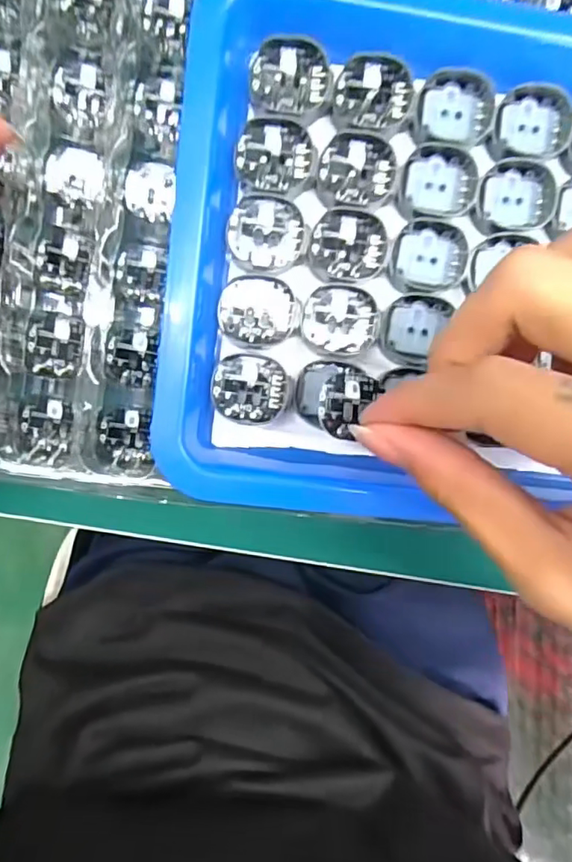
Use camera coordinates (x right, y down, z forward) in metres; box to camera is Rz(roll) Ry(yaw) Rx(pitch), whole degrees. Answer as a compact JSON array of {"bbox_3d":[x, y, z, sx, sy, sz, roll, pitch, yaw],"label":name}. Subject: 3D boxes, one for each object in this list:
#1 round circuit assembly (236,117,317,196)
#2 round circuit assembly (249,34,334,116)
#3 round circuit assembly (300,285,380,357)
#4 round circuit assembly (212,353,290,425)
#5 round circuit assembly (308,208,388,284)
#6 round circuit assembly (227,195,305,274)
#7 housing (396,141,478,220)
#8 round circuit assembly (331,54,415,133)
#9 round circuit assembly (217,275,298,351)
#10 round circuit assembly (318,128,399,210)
[{"bbox_3d":[-0.003,-0.096,0.197,0.027,0.004,0.024,2,93,-8],"label":"round circuit assembly"},{"bbox_3d":[0.002,-0.123,0.196,0.028,0.006,0.025,0,93,-8],"label":"round circuit assembly"},{"bbox_3d":[0.020,-0.040,0.204,0.028,0.004,0.025,1,93,-8],"label":"round circuit assembly"},{"bbox_3d":[-0.013,-0.015,0.202,0.026,0.004,0.024,0,93,-8],"label":"round circuit assembly"},{"bbox_3d":[0.023,-0.066,0.201,0.028,0.004,0.025,0,93,-8],"label":"round circuit assembly"},{"bbox_3d":[-0.007,-0.069,0.200,0.026,0.004,0.025,0,93,-8],"label":"round circuit assembly"},{"bbox_3d":[0.055,-0.091,0.206,0.028,0.006,0.025,-3,94,-7],"label":"housing"},{"bbox_3d":[0.031,-0.119,0.198,0.027,0.004,0.024,1,93,-8],"label":"round circuit assembly"},{"bbox_3d":[-0.009,-0.042,0.201,0.028,0.004,0.025,4,93,-8],"label":"round circuit assembly"},{"bbox_3d":[0.025,-0.093,0.202,0.028,0.004,0.026,-2,93,-7],"label":"round circuit assembly"}]

